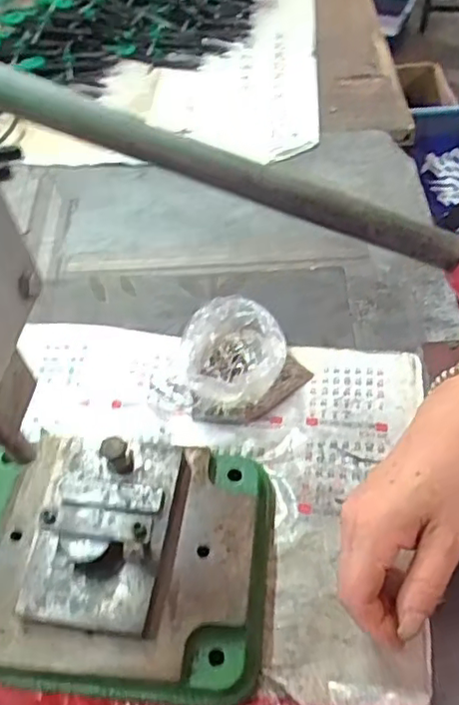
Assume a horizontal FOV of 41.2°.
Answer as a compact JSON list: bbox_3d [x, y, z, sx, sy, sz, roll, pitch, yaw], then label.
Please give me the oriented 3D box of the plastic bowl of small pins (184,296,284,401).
[{"bbox_3d":[0.004,0.002,0.505,0.081,0.041,0.088,-1,54,2],"label":"plastic bowl of small pins"}]

